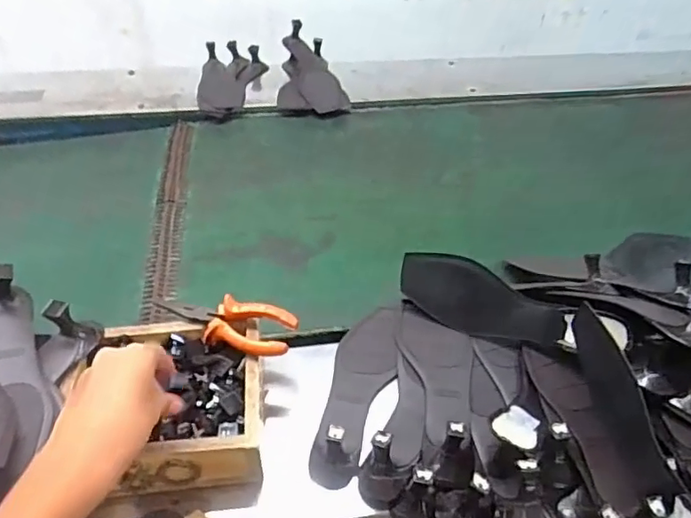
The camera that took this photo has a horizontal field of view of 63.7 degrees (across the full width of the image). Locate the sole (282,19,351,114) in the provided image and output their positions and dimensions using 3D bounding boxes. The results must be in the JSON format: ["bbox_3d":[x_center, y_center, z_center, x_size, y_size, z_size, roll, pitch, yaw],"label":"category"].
[{"bbox_3d":[-0.061,-0.397,1.120,0.083,0.102,0.236,-11,43,-14],"label":"sole"}]

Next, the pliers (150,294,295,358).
[{"bbox_3d":[-0.123,0.066,0.561,0.147,0.035,0.047,12,42,11],"label":"pliers"}]

